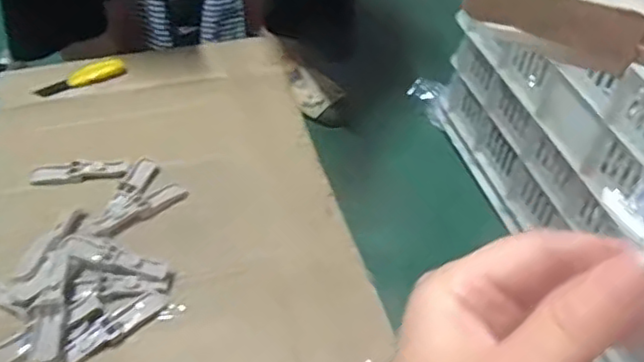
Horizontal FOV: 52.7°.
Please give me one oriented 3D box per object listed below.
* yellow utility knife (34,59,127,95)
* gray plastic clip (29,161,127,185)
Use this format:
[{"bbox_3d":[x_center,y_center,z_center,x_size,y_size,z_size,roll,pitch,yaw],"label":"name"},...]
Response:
[{"bbox_3d":[-0.279,-0.119,0.759,0.103,0.012,0.030,-26,52,-25],"label":"yellow utility knife"},{"bbox_3d":[-0.245,-0.008,0.652,0.096,0.012,0.026,0,45,-2],"label":"gray plastic clip"}]

